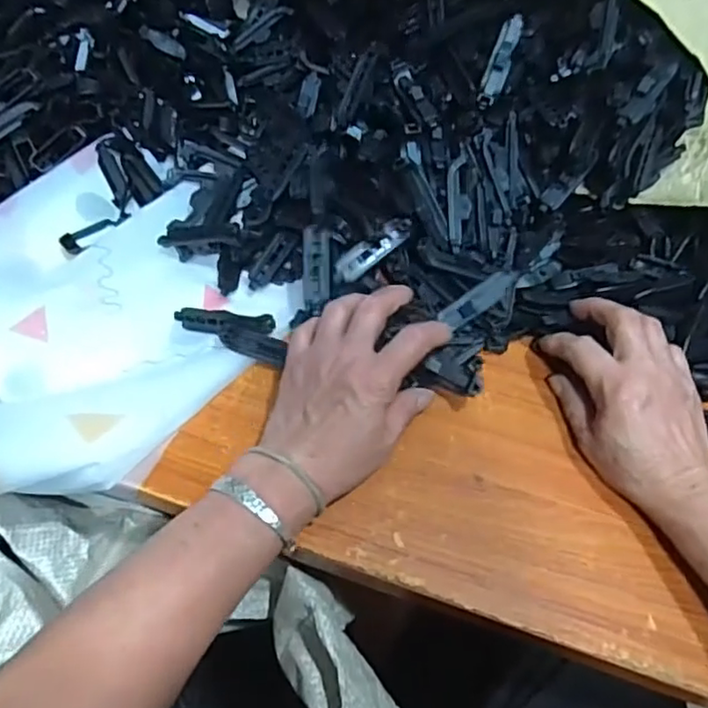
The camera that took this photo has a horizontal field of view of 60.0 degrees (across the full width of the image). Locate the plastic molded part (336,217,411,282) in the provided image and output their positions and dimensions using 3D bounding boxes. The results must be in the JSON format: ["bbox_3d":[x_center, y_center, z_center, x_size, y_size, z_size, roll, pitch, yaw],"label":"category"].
[{"bbox_3d":[0.016,-0.080,0.460,0.066,0.014,0.016,-37,64,-10],"label":"plastic molded part"}]

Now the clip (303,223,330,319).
[{"bbox_3d":[-0.028,-0.065,0.461,0.020,0.009,0.063,0,87,-2],"label":"clip"}]

